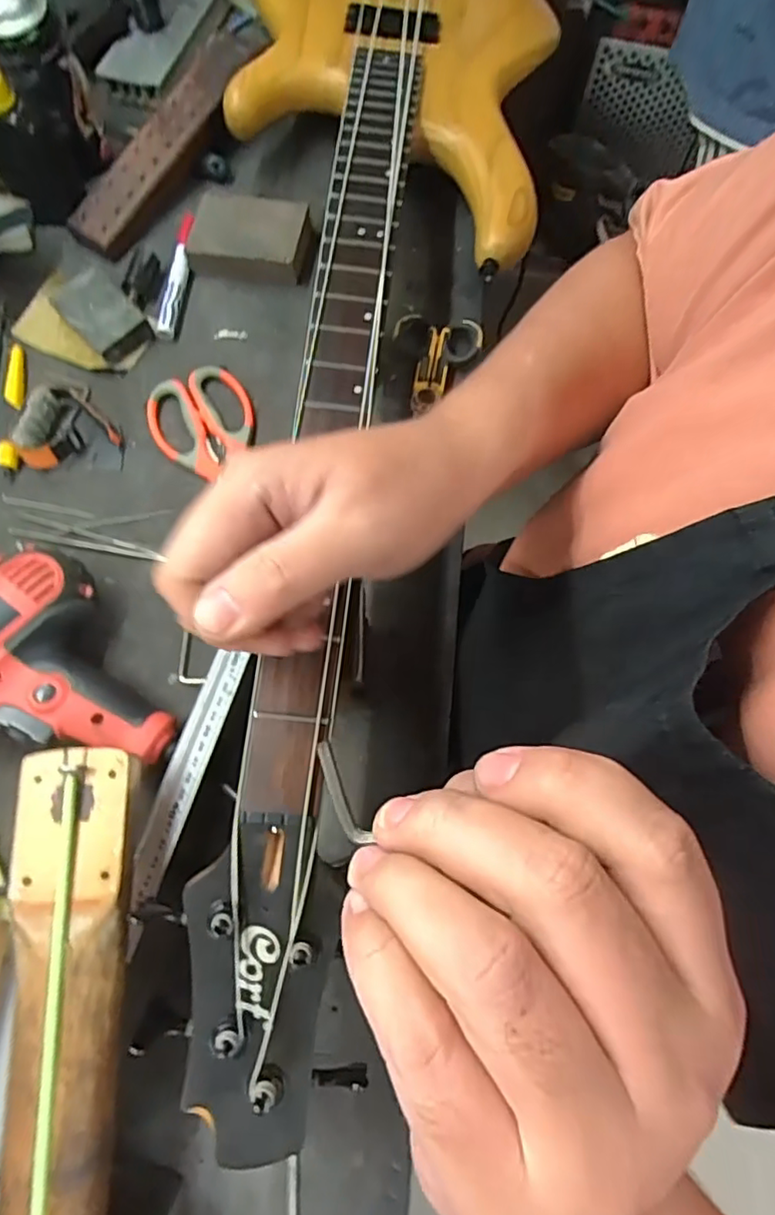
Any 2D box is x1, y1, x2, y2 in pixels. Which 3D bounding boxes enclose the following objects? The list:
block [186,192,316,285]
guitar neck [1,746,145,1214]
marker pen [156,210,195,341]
[{"bbox_3d":[-0.122,-0.327,0.533,0.103,0.031,0.066,11,72,5],"label":"block"},{"bbox_3d":[-0.147,0.381,0.241,0.074,0.027,0.621,-6,71,0],"label":"guitar neck"},{"bbox_3d":[-0.185,-0.293,0.528,0.018,0.021,0.114,7,72,4],"label":"marker pen"}]

